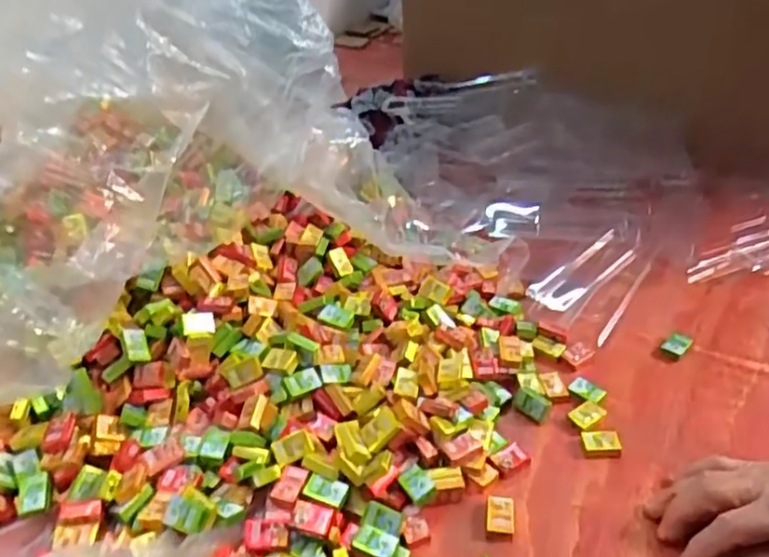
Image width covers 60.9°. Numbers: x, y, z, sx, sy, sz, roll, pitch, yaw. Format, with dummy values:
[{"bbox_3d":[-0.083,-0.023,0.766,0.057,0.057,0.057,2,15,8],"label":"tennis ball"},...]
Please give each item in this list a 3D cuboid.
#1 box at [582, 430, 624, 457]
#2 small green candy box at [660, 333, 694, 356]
[{"bbox_3d":[0.153,0.117,0.461,0.025,0.008,0.019,3,36,5],"label":"box"},{"bbox_3d":[0.243,0.056,0.546,0.025,0.009,0.018,-28,44,-33],"label":"small green candy box"}]

